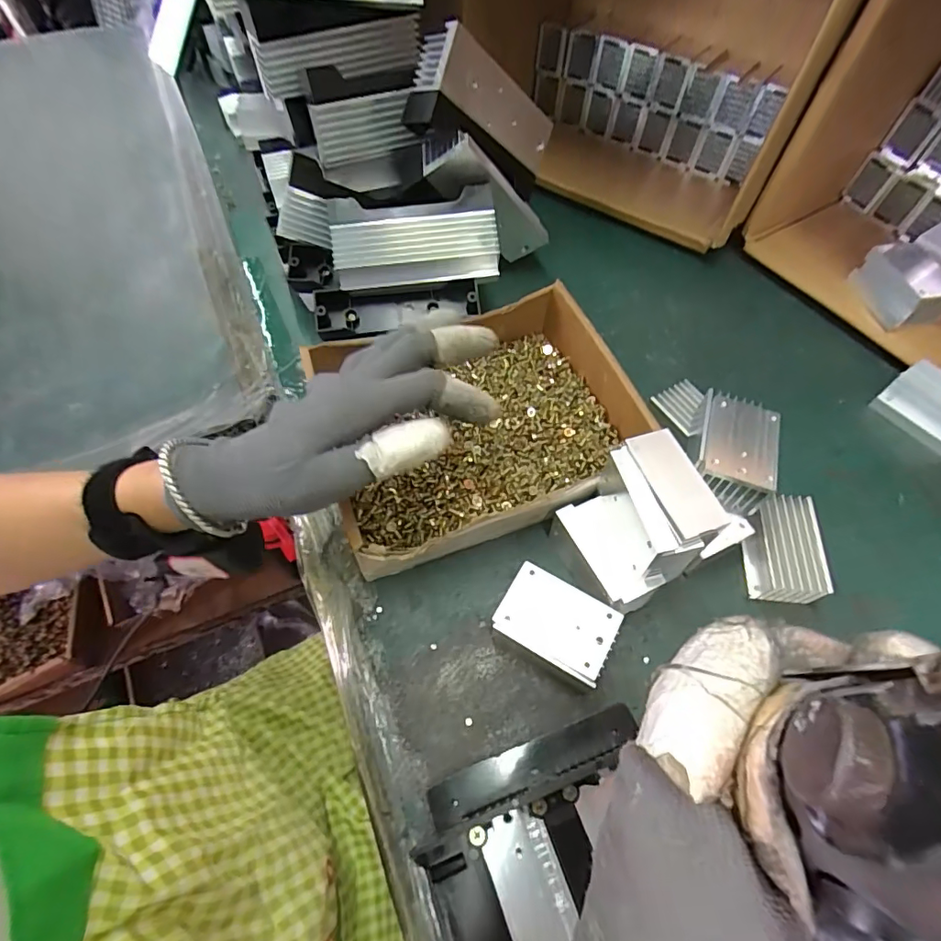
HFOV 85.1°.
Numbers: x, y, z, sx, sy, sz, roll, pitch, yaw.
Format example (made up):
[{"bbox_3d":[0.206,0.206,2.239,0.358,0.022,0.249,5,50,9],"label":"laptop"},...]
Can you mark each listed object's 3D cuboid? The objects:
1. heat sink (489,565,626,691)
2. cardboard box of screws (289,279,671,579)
[{"bbox_3d":[0.051,0.096,0.315,0.066,0.034,0.045,27,64,14],"label":"heat sink"},{"bbox_3d":[0.006,-0.036,0.374,0.217,0.054,0.176,-20,63,-11],"label":"cardboard box of screws"}]

